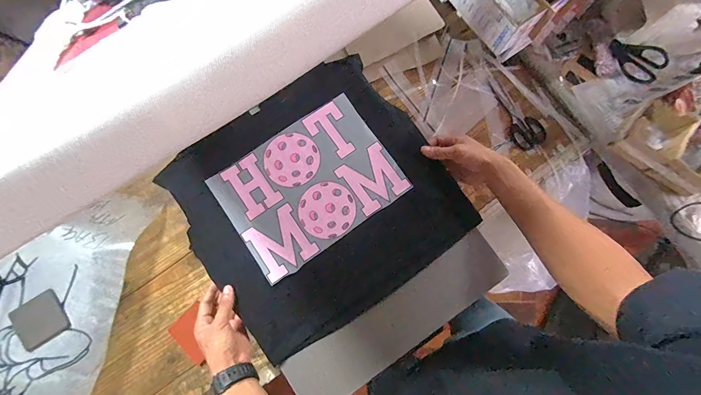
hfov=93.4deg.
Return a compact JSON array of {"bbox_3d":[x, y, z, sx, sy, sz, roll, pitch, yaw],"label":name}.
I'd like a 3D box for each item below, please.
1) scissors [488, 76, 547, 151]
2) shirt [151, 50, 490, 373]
[{"bbox_3d":[0.345,-0.178,0.712,0.071,0.009,0.171,-37,81,-8],"label":"scissors"},{"bbox_3d":[-0.056,0.000,0.551,0.407,0.025,0.377,-31,81,-7],"label":"shirt"}]

